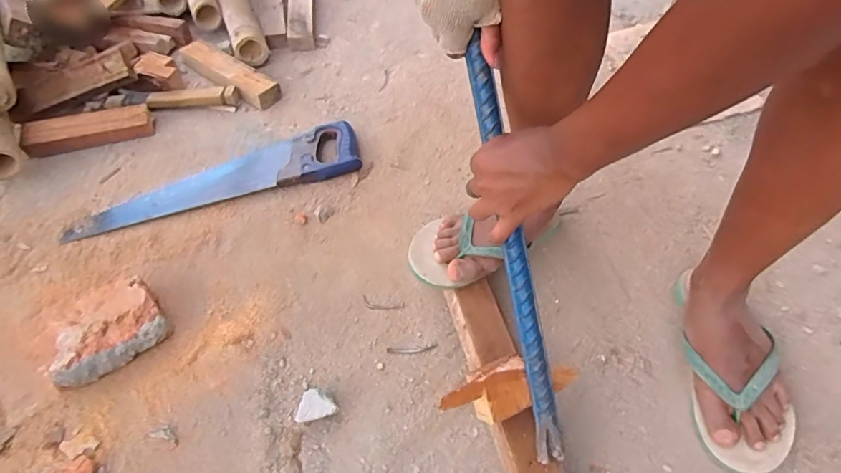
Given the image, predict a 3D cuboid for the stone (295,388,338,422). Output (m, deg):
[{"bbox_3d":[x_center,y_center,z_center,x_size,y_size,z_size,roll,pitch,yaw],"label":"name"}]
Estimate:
[{"bbox_3d":[-0.129,0.218,0.623,0.043,0.028,0.039,14,53,13],"label":"stone"}]

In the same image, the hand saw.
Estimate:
[{"bbox_3d":[-0.363,-0.108,0.898,0.496,0.022,0.128,-15,53,-10],"label":"hand saw"}]

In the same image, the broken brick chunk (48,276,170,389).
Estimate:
[{"bbox_3d":[-0.443,0.128,0.694,0.147,0.054,0.120,-32,57,-21],"label":"broken brick chunk"}]

